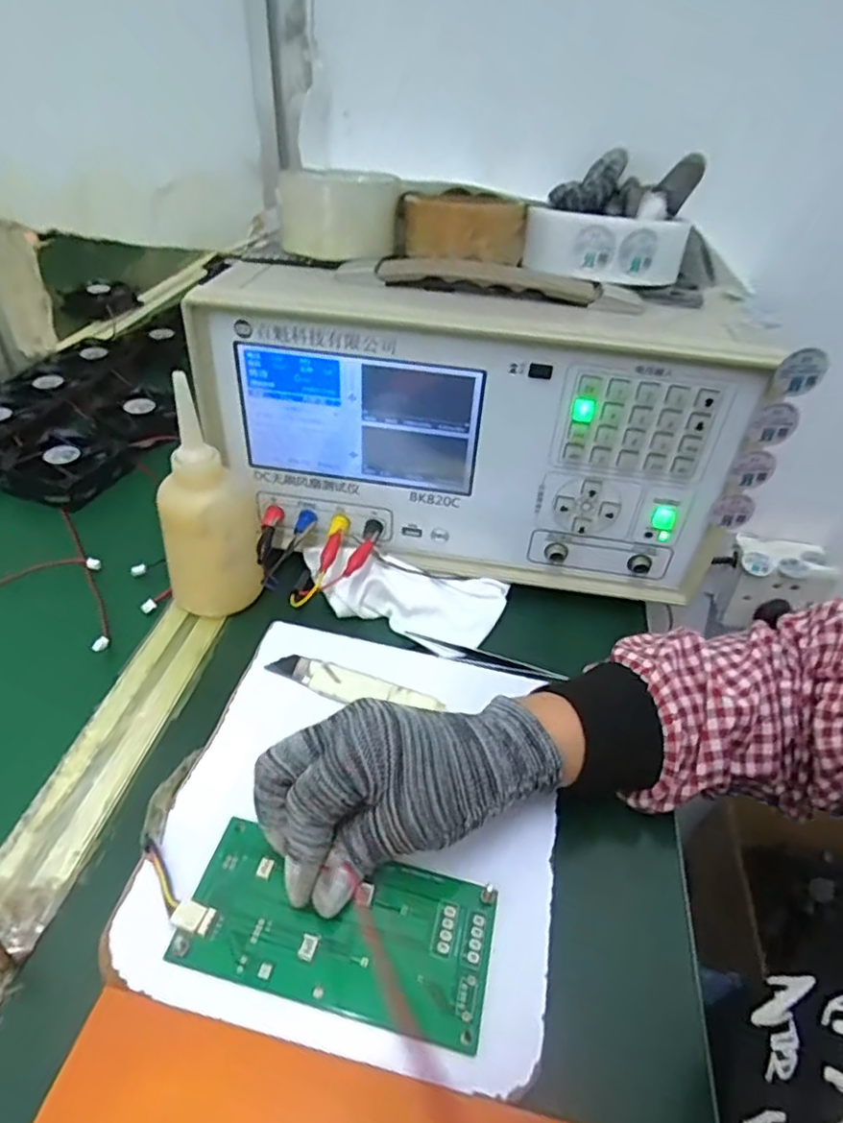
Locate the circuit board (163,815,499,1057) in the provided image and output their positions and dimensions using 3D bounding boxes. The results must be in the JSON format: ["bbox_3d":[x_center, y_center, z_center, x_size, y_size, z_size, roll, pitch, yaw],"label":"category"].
[{"bbox_3d":[-0.037,0.162,0.280,0.134,0.006,0.065,10,41,3],"label":"circuit board"}]

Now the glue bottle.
[{"bbox_3d":[-0.142,-0.038,0.417,0.062,0.147,0.067,-7,43,-12],"label":"glue bottle"}]

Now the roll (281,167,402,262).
[{"bbox_3d":[-0.059,-0.250,0.446,0.081,0.045,0.082,-4,43,-9],"label":"roll"}]

